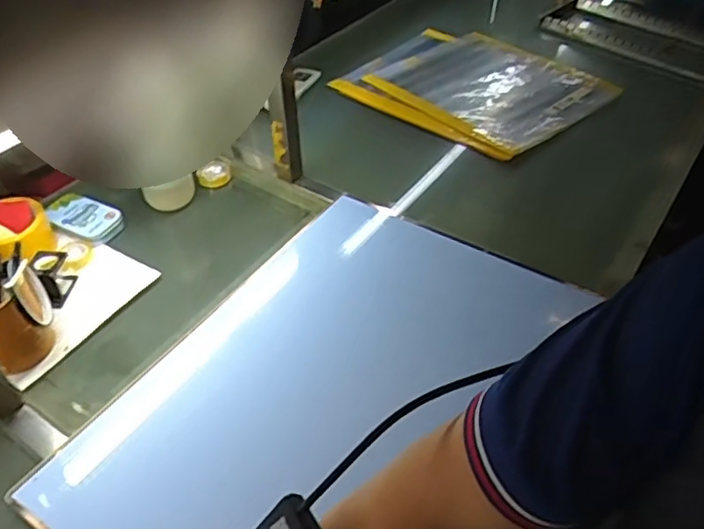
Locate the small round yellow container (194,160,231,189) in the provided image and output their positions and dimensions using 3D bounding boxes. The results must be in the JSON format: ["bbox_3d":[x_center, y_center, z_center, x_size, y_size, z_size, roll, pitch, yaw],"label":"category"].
[{"bbox_3d":[-0.223,-0.145,0.975,0.053,0.018,0.051,0,43,0],"label":"small round yellow container"}]

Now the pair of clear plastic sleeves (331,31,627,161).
[{"bbox_3d":[0.245,-0.350,1.181,0.387,0.030,0.433,-33,52,-29],"label":"pair of clear plastic sleeves"}]

